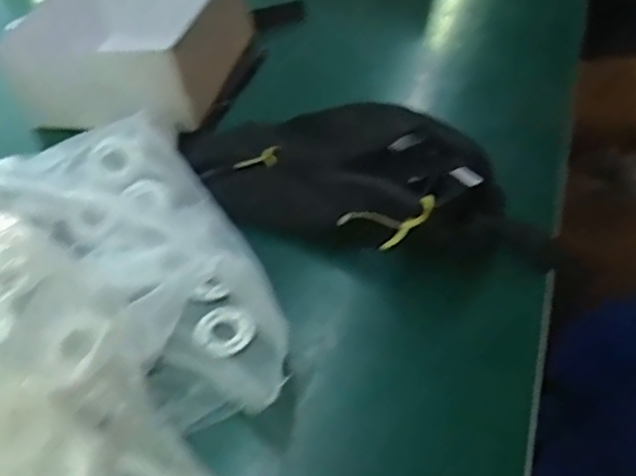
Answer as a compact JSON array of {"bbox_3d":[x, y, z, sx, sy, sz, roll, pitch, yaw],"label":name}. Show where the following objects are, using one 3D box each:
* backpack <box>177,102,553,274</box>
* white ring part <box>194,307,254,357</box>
[{"bbox_3d":[0.038,-0.060,0.601,0.280,0.069,0.180,23,52,25],"label":"backpack"},{"bbox_3d":[-0.073,0.071,0.510,0.042,0.016,0.044,-20,48,-14],"label":"white ring part"}]

